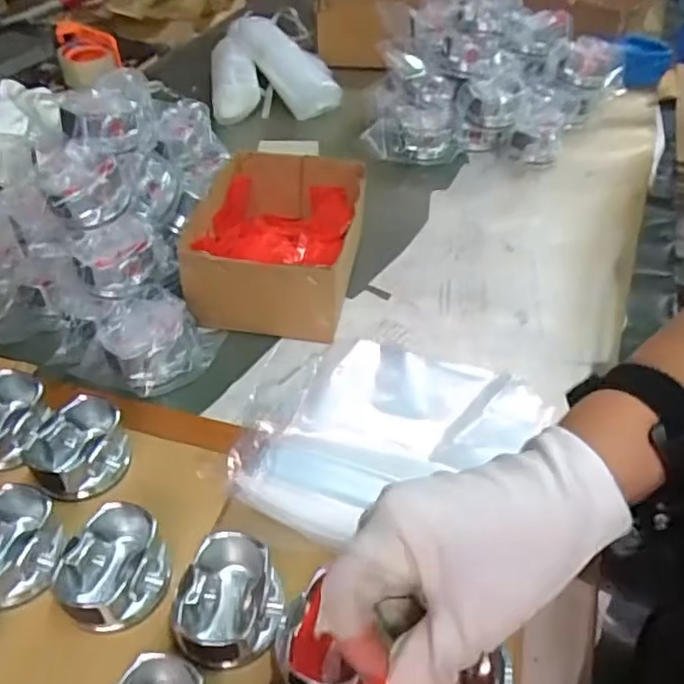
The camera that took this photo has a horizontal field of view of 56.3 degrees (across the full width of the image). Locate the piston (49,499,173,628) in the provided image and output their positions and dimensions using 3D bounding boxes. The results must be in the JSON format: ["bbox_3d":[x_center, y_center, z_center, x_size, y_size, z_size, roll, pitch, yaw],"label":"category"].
[{"bbox_3d":[-0.149,0.149,0.419,0.062,0.040,0.069,33,51,27],"label":"piston"}]

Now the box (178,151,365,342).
[{"bbox_3d":[-0.068,-0.107,0.668,0.162,0.087,0.200,6,44,3],"label":"box"}]

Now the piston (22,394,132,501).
[{"bbox_3d":[-0.201,0.085,0.491,0.064,0.044,0.076,34,52,28],"label":"piston"}]

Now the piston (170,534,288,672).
[{"bbox_3d":[-0.069,0.163,0.406,0.062,0.043,0.070,4,44,1],"label":"piston"}]

